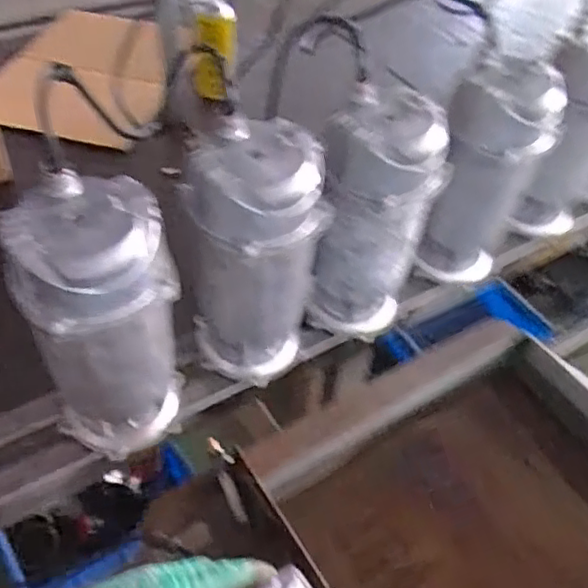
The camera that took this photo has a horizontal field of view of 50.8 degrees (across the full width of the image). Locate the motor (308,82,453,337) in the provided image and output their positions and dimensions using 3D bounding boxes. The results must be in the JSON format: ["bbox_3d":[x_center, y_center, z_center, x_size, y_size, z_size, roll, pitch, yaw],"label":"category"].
[{"bbox_3d":[0.093,-0.078,0.735,0.120,0.292,0.107,21,49,14],"label":"motor"}]

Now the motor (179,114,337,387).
[{"bbox_3d":[-0.042,-0.027,0.670,0.133,0.300,0.117,-1,48,-6],"label":"motor"}]

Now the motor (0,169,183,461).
[{"bbox_3d":[-0.180,0.041,0.601,0.129,0.294,0.104,-12,50,-16],"label":"motor"}]

